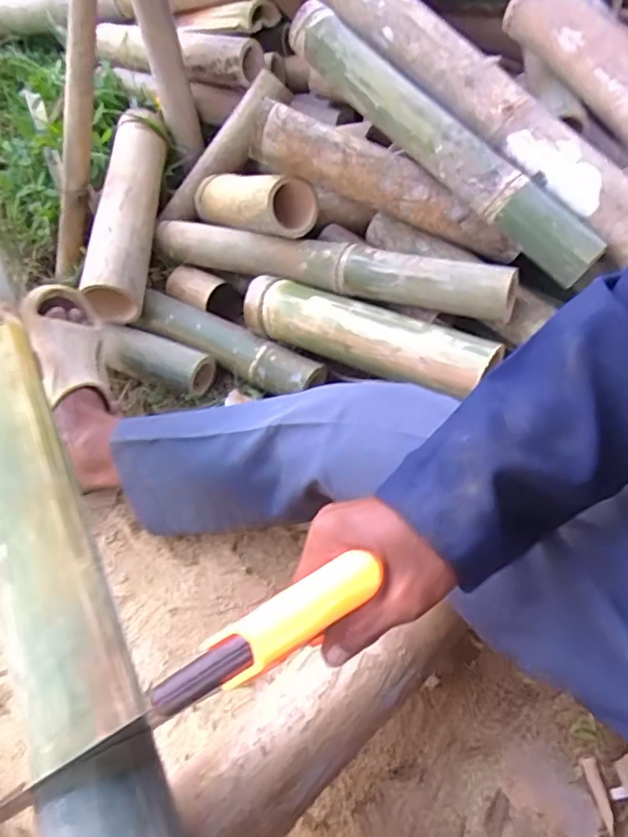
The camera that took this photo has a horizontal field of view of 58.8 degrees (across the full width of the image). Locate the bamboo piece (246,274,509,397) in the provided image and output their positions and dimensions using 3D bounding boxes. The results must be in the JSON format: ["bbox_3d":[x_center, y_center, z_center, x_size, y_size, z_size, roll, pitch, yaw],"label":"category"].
[{"bbox_3d":[0.059,-0.112,0.726,0.342,0.083,0.072,28,61,20],"label":"bamboo piece"}]

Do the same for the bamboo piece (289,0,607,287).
[{"bbox_3d":[0.150,-0.338,0.688,0.066,0.083,0.472,-41,80,-22],"label":"bamboo piece"}]

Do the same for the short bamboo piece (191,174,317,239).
[{"bbox_3d":[-0.105,-0.322,0.819,0.070,0.075,0.241,-42,46,-23],"label":"short bamboo piece"}]

